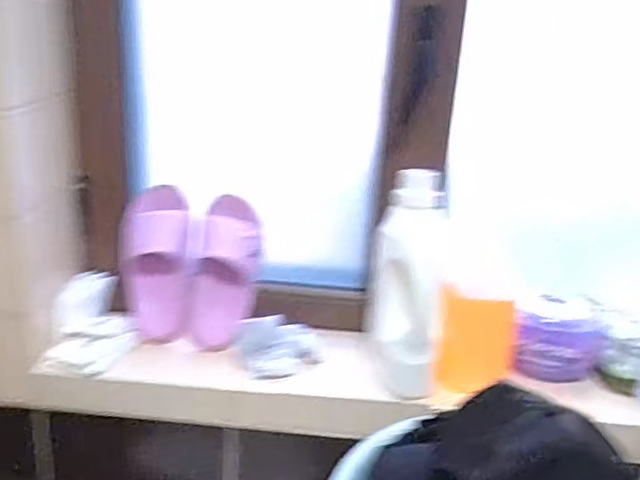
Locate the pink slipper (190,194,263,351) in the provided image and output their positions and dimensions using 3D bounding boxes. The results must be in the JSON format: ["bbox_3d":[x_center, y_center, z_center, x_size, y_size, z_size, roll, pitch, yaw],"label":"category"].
[{"bbox_3d":[-0.154,0.048,1.074,0.099,0.249,0.068,6,-17,3],"label":"pink slipper"}]

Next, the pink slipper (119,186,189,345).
[{"bbox_3d":[-0.265,0.037,1.079,0.115,0.258,0.103,-1,-1,-13],"label":"pink slipper"}]

